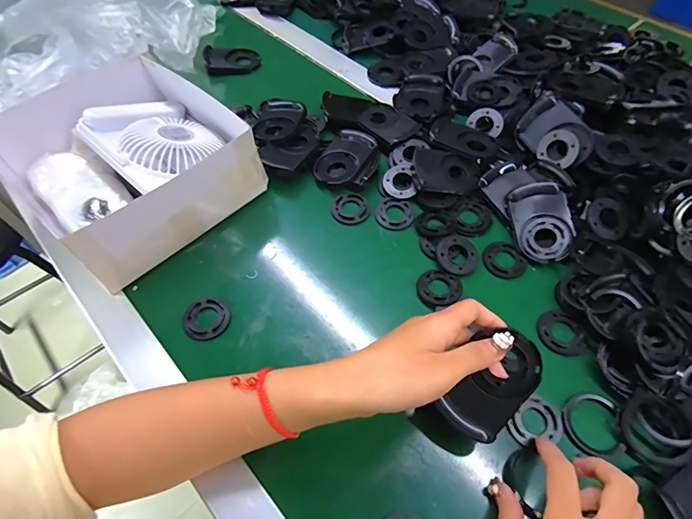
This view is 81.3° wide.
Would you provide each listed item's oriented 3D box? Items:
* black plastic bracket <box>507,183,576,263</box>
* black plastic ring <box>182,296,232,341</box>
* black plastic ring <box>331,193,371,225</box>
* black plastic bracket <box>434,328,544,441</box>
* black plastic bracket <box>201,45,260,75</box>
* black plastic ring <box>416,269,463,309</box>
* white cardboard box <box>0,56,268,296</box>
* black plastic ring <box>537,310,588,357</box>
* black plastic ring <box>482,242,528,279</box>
[{"bbox_3d":[0.207,-0.040,0.428,0.057,0.013,0.085,-10,76,14],"label":"black plastic bracket"},{"bbox_3d":[-0.134,0.057,0.389,0.044,0.006,0.043,-1,57,1],"label":"black plastic ring"},{"bbox_3d":[0.005,-0.060,0.463,0.044,0.004,0.043,-23,60,-13],"label":"black plastic ring"},{"bbox_3d":[0.109,0.093,0.304,0.054,0.012,0.082,37,94,12],"label":"black plastic bracket"},{"bbox_3d":[-0.173,-0.307,0.619,0.084,0.022,0.045,-3,57,0],"label":"black plastic bracket"},{"bbox_3d":[0.092,0.028,0.404,0.043,0.006,0.041,-1,57,1],"label":"black plastic ring"},{"bbox_3d":[-0.242,-0.116,0.454,0.245,0.092,0.226,37,65,22],"label":"white cardboard box"},{"bbox_3d":[0.204,0.070,0.382,0.036,0.009,0.044,-38,64,-20],"label":"black plastic ring"},{"bbox_3d":[0.166,0.001,0.425,0.042,0.004,0.042,-1,57,1],"label":"black plastic ring"}]

